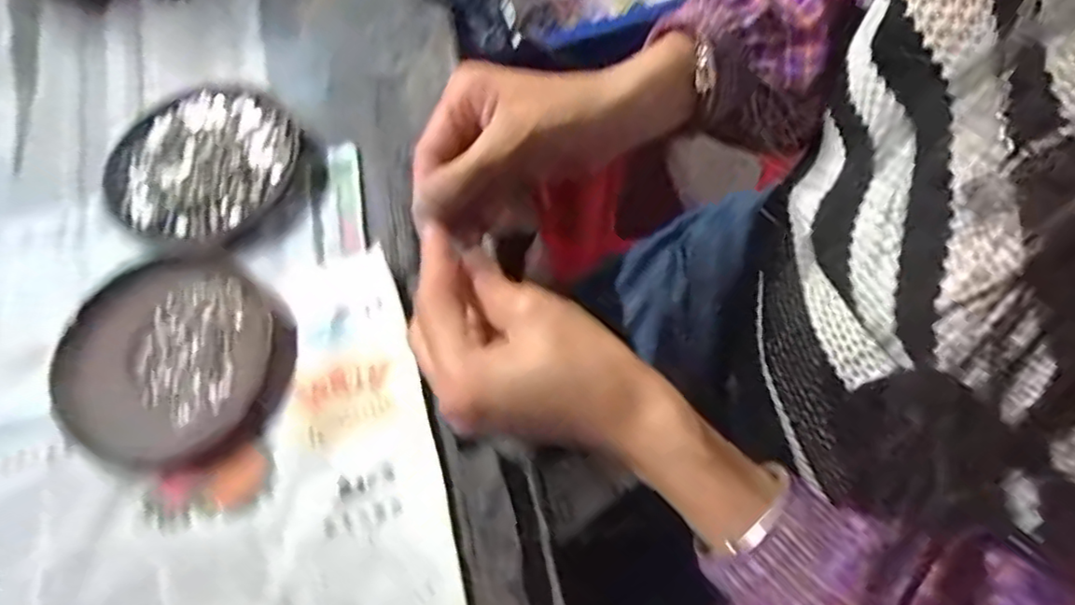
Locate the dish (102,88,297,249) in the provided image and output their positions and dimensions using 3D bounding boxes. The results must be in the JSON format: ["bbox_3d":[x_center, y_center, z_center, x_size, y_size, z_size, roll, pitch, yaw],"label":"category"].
[{"bbox_3d":[-0.196,-0.083,0.379,0.104,0.016,0.105,-2,66,6],"label":"dish"}]

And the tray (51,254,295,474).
[{"bbox_3d":[-0.186,0.029,0.327,0.109,0.012,0.106,-1,66,3],"label":"tray"}]

